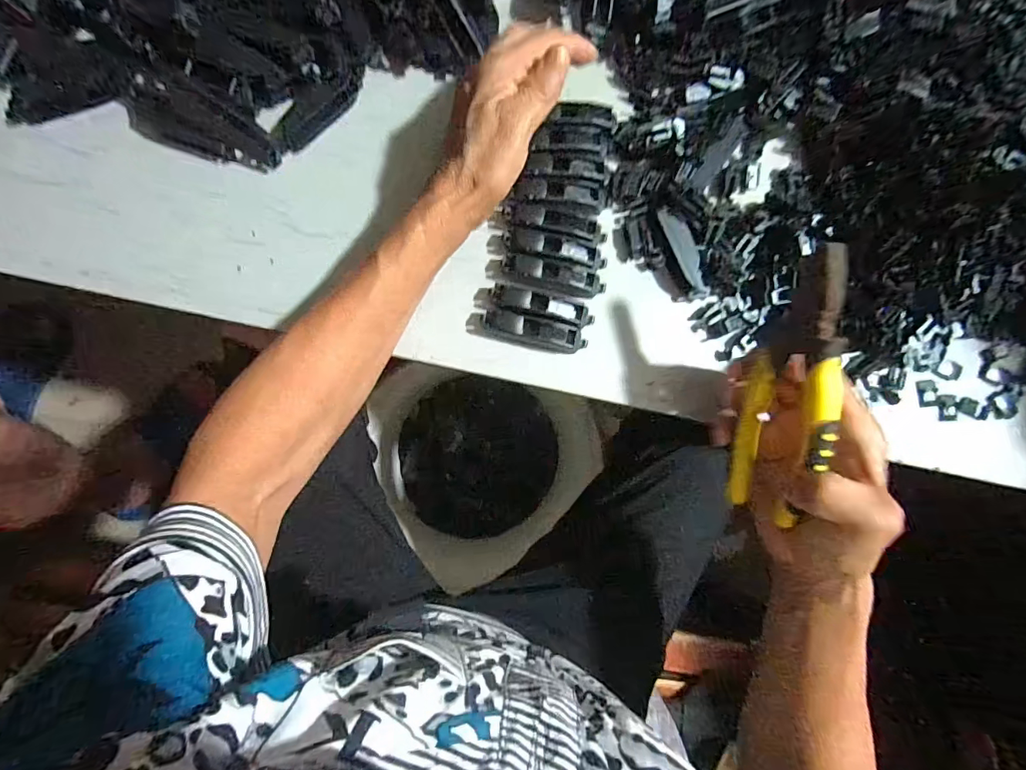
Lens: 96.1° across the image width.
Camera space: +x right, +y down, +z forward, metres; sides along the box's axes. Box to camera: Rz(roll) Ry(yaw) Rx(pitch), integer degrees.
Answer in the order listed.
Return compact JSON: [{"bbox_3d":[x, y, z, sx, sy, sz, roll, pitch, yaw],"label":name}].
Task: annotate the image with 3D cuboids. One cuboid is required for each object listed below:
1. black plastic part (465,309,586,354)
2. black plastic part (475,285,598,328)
[{"bbox_3d":[0.009,-0.038,0.326,0.085,0.010,0.019,11,82,-3],"label":"black plastic part"},{"bbox_3d":[0.014,-0.056,0.327,0.083,0.015,0.016,13,82,-3],"label":"black plastic part"}]

